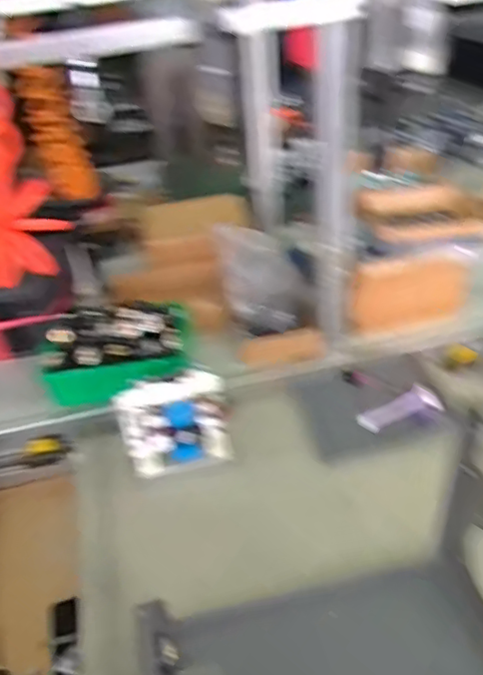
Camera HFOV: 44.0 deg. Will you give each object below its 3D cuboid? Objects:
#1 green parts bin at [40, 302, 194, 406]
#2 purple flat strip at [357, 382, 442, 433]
[{"bbox_3d":[-0.208,0.015,0.997,0.246,0.099,0.167,-6,36,0],"label":"green parts bin"},{"bbox_3d":[0.229,0.105,0.873,0.118,0.025,0.037,-23,37,3],"label":"purple flat strip"}]

